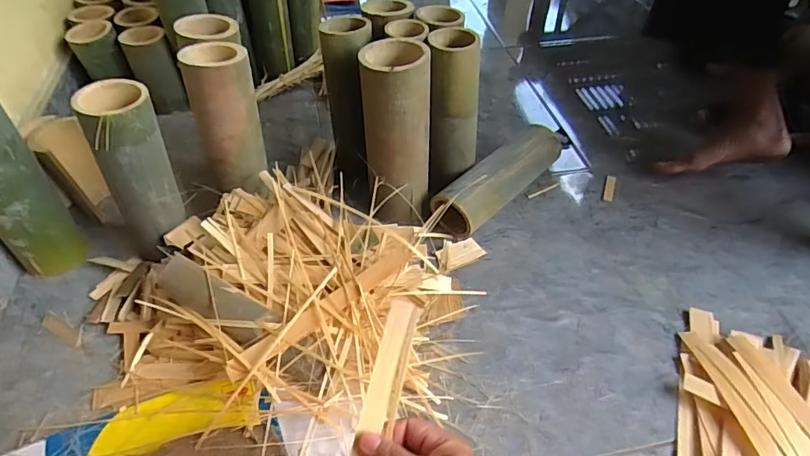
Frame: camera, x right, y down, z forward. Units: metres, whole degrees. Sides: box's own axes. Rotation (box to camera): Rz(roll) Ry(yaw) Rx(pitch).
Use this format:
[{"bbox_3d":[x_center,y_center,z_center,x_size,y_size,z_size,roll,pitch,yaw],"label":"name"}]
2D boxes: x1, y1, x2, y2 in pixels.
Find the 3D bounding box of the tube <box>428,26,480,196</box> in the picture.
[{"bbox_3d":[0.068,-0.193,0.809,0.087,0.234,0.090,0,46,0],"label":"tube"}]

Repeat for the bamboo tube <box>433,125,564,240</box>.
[{"bbox_3d":[0.161,-0.086,0.865,0.080,0.094,0.301,35,55,29],"label":"bamboo tube"}]

